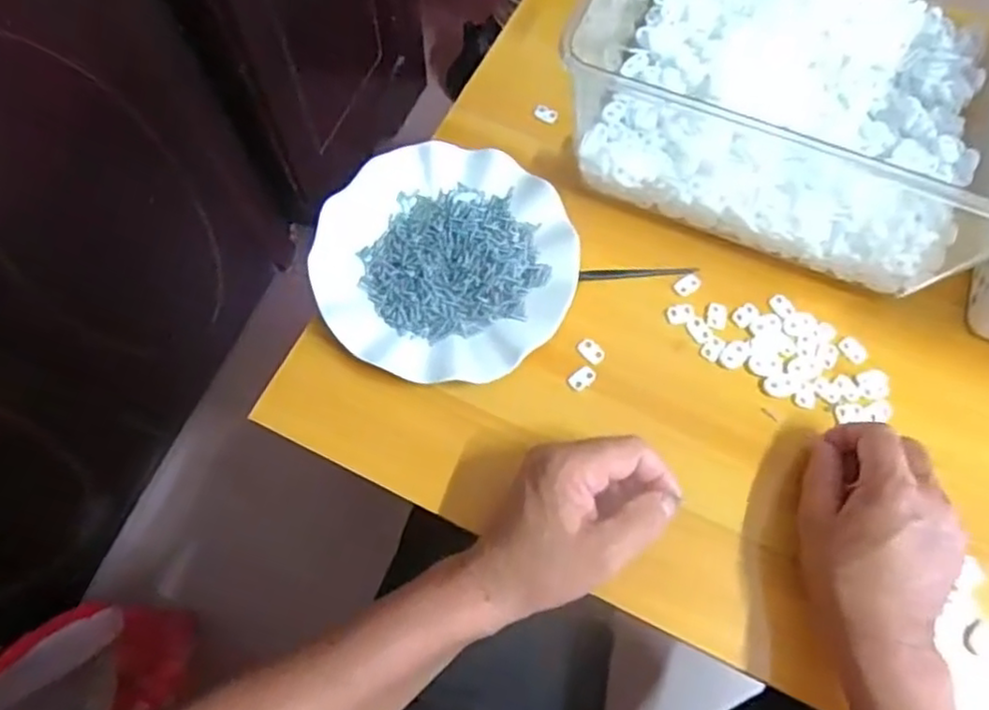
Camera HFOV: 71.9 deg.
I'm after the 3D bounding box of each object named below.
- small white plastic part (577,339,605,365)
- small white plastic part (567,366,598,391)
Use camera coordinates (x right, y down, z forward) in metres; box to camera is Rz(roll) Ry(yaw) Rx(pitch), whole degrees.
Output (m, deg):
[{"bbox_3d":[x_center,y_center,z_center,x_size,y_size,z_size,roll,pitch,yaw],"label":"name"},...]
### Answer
[{"bbox_3d":[0.068,-0.003,0.479,0.020,0.004,0.014,39,72,13],"label":"small white plastic part"},{"bbox_3d":[0.061,0.016,0.473,0.020,0.004,0.013,-36,73,-14],"label":"small white plastic part"}]

